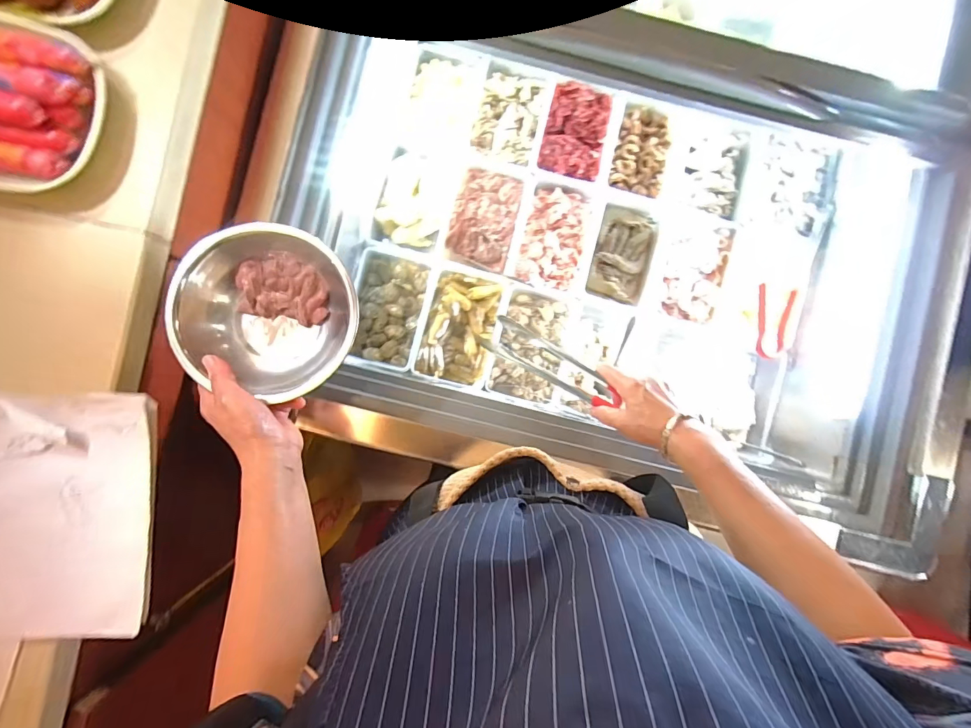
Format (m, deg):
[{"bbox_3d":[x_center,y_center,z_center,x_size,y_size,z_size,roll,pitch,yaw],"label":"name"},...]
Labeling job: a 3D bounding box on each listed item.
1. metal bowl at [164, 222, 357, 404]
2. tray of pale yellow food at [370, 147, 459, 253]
[{"bbox_3d":[-0.210,-0.053,0.414,0.164,0.051,0.158,0,89,-1],"label":"metal bowl"},{"bbox_3d":[-0.121,-0.288,0.720,0.112,0.045,0.170,14,88,-1],"label":"tray of pale yellow food"}]

